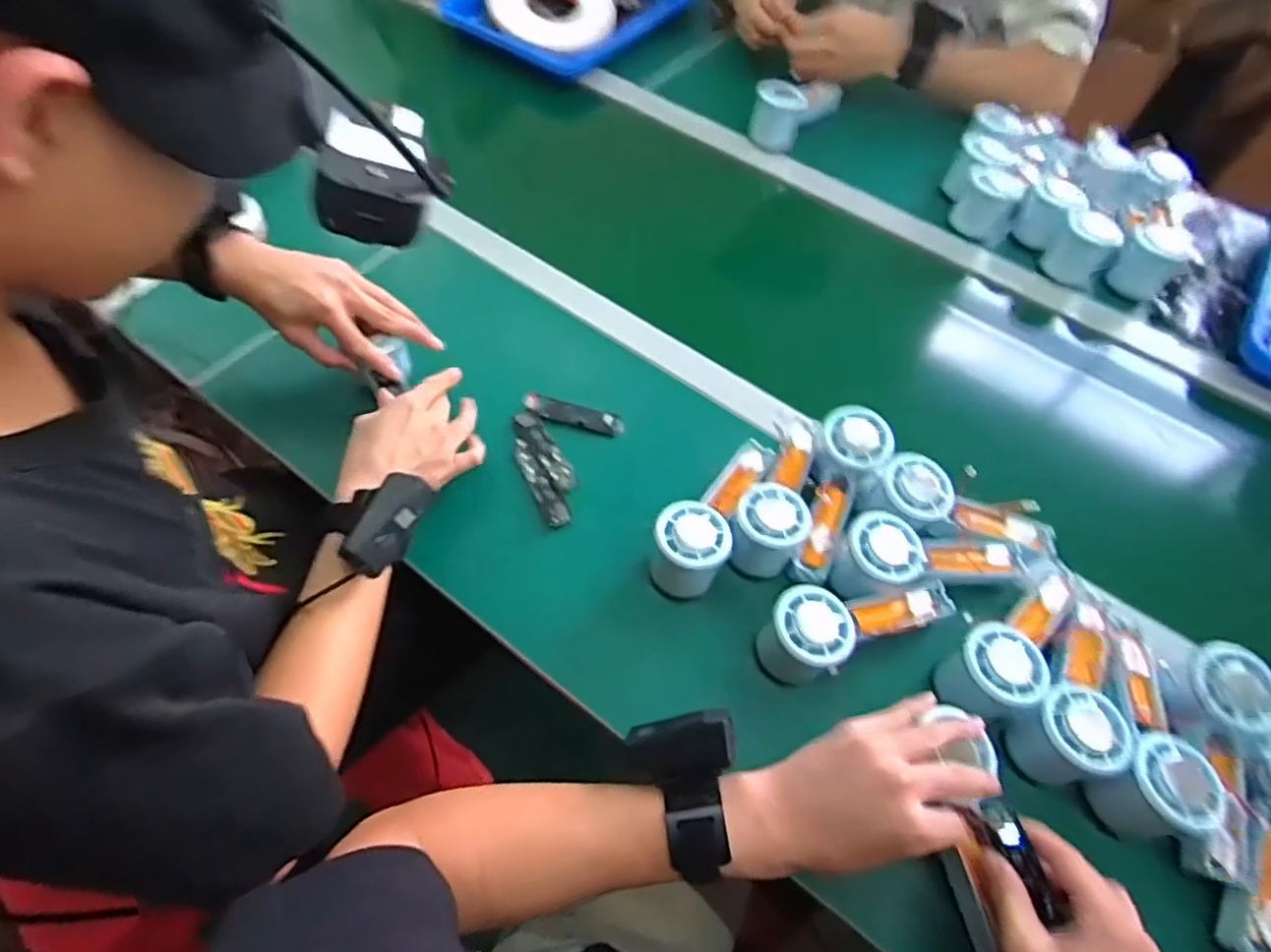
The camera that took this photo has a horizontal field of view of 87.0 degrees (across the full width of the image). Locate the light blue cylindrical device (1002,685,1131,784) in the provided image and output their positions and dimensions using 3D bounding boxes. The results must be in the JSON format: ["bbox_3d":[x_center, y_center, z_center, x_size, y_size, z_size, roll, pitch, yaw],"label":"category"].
[{"bbox_3d":[0.298,0.180,0.466,0.067,0.056,0.055,-18,62,-14],"label":"light blue cylindrical device"}]

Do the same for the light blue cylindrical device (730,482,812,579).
[{"bbox_3d":[0.107,0.045,0.543,0.055,0.063,0.059,1,59,-2],"label":"light blue cylindrical device"}]

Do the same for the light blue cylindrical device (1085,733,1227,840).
[{"bbox_3d":[0.349,0.209,0.452,0.066,0.057,0.056,-15,61,-12],"label":"light blue cylindrical device"}]

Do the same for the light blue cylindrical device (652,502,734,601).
[{"bbox_3d":[0.042,0.060,0.532,0.056,0.057,0.056,1,59,-2],"label":"light blue cylindrical device"}]

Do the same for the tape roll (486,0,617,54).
[{"bbox_3d":[-0.118,-0.655,0.930,0.172,0.028,0.164,2,76,-9],"label":"tape roll"}]

